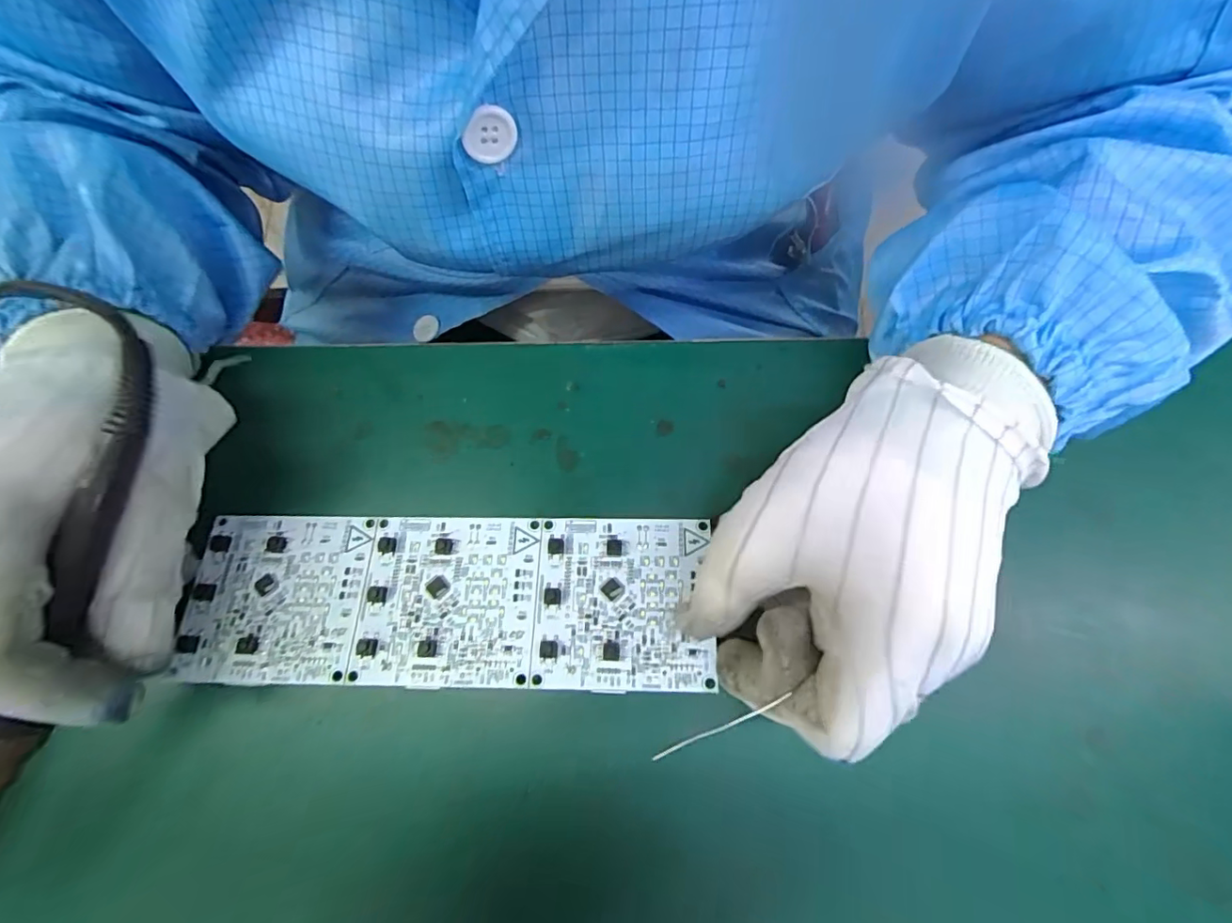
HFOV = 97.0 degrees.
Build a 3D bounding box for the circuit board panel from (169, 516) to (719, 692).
[{"bbox_3d":[-0.068,0.055,0.219,0.204,0.009,0.065,0,73,2],"label":"circuit board panel"}]

